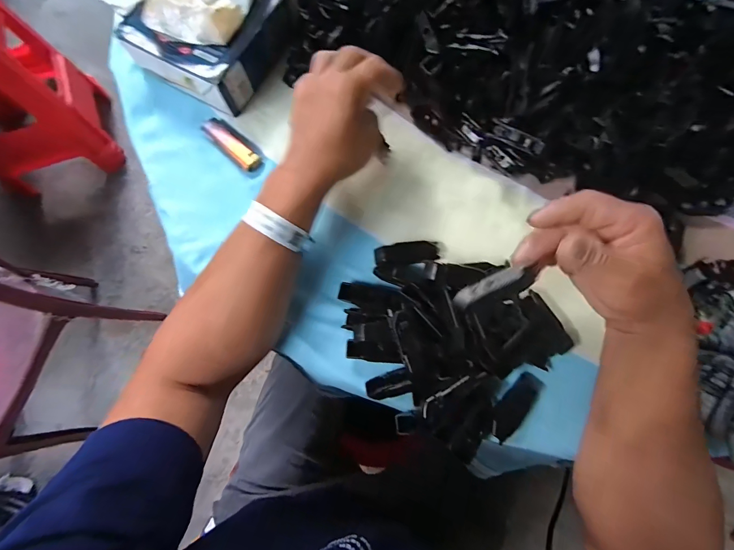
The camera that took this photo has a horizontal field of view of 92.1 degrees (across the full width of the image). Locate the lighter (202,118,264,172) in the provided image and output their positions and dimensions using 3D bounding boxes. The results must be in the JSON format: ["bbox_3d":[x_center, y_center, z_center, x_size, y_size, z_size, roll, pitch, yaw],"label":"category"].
[{"bbox_3d":[-0.149,-0.146,0.393,0.081,0.010,0.028,43,79,9],"label":"lighter"}]

